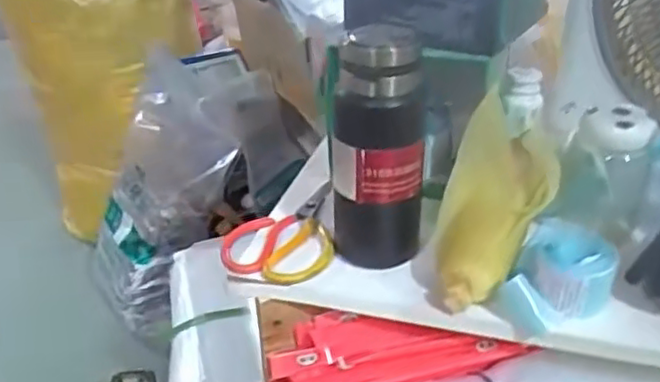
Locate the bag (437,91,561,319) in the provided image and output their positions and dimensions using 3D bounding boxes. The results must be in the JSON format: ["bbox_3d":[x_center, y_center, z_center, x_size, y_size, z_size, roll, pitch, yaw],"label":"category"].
[{"bbox_3d":[0.147,0.013,0.578,0.088,0.039,0.192,11,73,20],"label":"bag"}]

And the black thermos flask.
[{"bbox_3d":[0.044,-0.035,0.594,0.082,0.214,0.084,1,31,4],"label":"black thermos flask"}]

